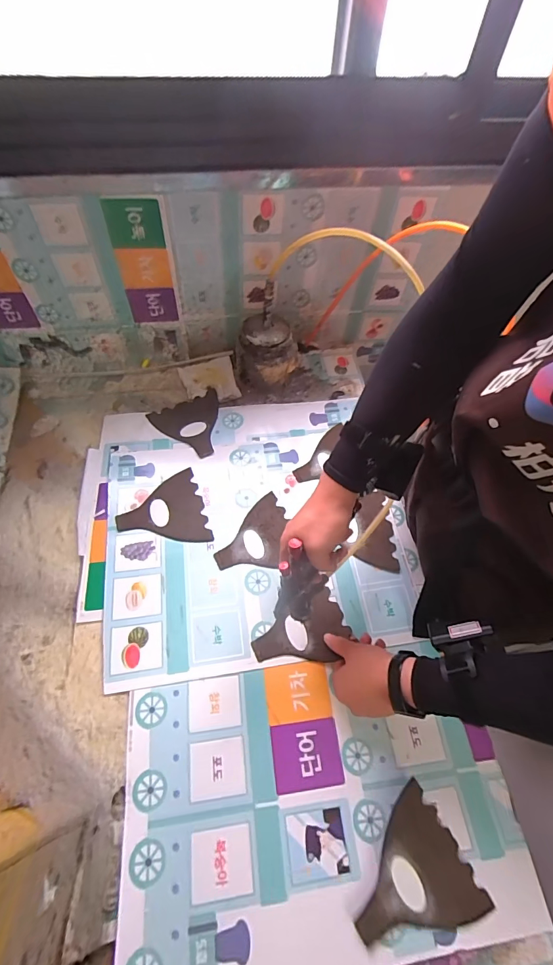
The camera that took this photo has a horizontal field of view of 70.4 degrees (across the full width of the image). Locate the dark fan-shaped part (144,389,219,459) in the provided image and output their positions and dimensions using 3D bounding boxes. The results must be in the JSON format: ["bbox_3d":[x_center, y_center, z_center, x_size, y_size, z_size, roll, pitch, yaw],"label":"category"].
[{"bbox_3d":[-0.148,-0.105,0.726,0.130,0.006,0.132,-30,70,-16],"label":"dark fan-shaped part"}]

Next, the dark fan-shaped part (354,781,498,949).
[{"bbox_3d":[0.146,0.436,0.427,0.134,0.025,0.132,-26,66,-18],"label":"dark fan-shaped part"}]

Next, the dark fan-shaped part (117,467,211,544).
[{"bbox_3d":[-0.183,0.047,0.627,0.133,0.004,0.129,-11,62,-16],"label":"dark fan-shaped part"}]

